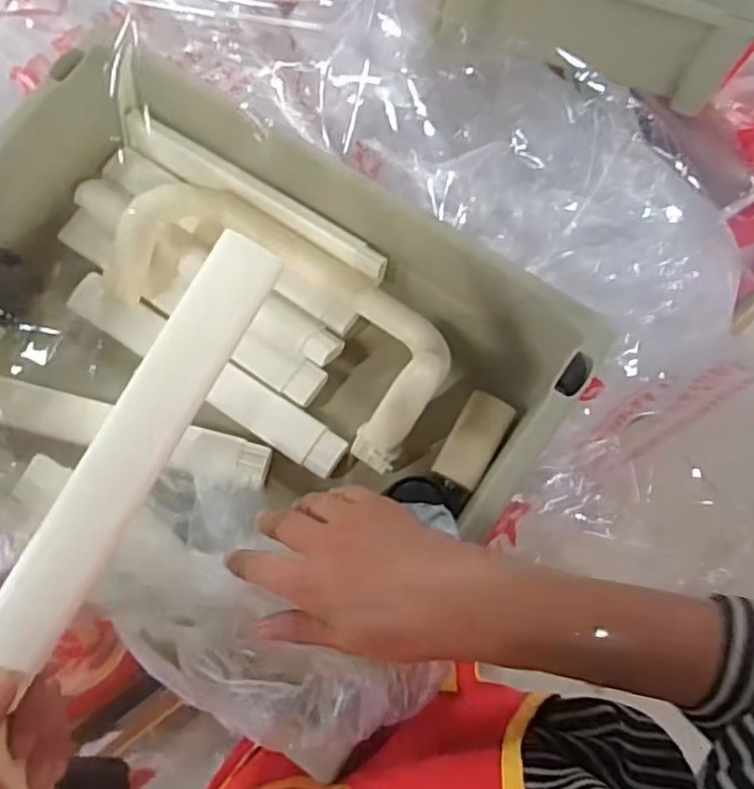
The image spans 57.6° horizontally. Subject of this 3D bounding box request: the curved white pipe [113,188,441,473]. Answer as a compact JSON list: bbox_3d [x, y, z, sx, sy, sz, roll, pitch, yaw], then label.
[{"bbox_3d":[-0.066,-0.067,0.510,0.255,0.064,0.123,32,74,12],"label":"curved white pipe"}]

